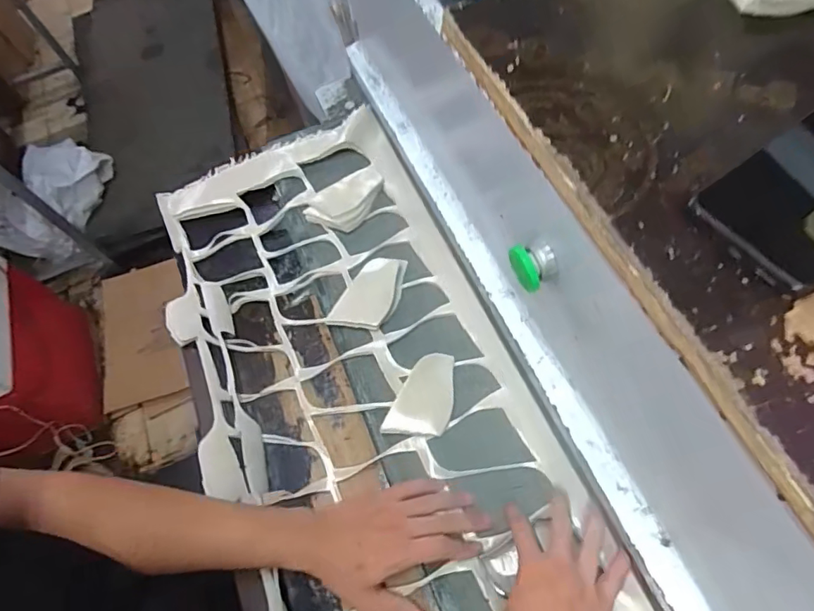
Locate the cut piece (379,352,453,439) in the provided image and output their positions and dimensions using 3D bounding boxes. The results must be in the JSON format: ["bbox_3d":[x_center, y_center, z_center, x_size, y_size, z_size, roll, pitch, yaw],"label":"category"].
[{"bbox_3d":[0.020,0.101,0.561,0.061,0.023,0.098,20,70,15],"label":"cut piece"}]

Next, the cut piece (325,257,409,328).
[{"bbox_3d":[-0.039,-0.015,0.628,0.064,0.018,0.117,29,72,18],"label":"cut piece"}]

